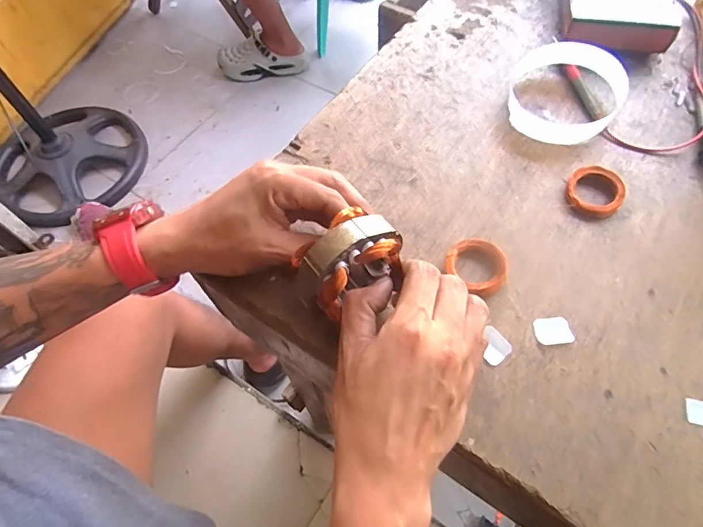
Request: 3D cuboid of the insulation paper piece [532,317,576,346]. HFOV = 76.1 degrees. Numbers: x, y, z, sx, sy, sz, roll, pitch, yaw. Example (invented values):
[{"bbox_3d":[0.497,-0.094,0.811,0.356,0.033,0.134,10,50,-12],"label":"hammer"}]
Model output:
[{"bbox_3d":[0.142,0.047,0.317,0.024,0.004,0.020,-6,61,0],"label":"insulation paper piece"}]

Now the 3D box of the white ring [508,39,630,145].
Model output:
[{"bbox_3d":[0.195,-0.156,0.404,0.093,0.039,0.096,-1,61,2],"label":"white ring"}]

